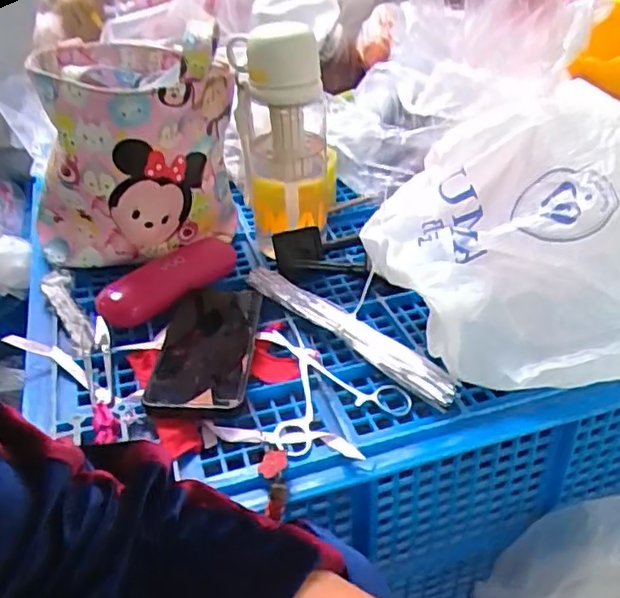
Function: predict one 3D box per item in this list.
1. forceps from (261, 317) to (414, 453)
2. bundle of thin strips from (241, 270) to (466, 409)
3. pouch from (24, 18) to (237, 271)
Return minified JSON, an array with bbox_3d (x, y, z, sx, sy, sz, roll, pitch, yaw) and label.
[{"bbox_3d":[0.005,0.066,0.551,0.112,0.016,0.139,-17,39,-18],"label":"forceps"},{"bbox_3d":[0.030,0.021,0.575,0.029,0.024,0.252,-30,45,-32],"label":"bundle of thin strips"},{"bbox_3d":[-0.193,-0.162,0.673,0.211,0.201,0.188,-17,39,-18],"label":"pouch"}]

